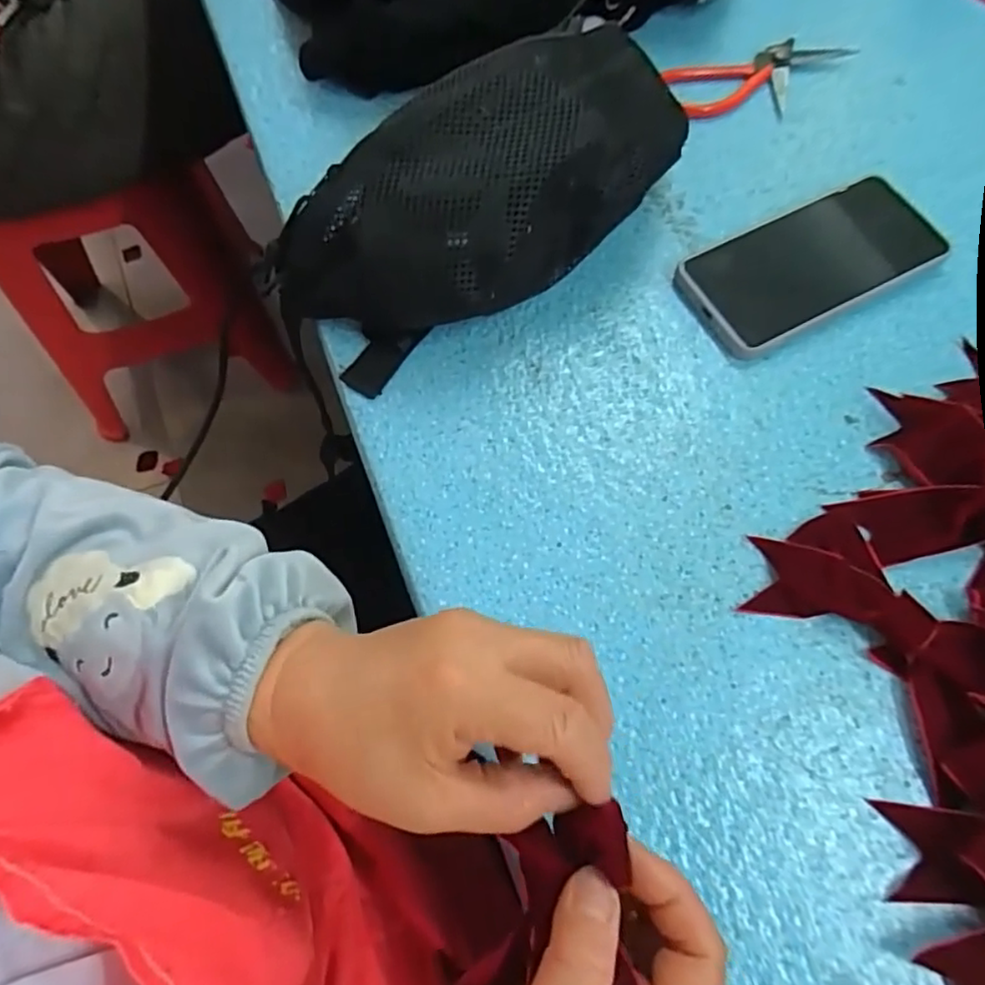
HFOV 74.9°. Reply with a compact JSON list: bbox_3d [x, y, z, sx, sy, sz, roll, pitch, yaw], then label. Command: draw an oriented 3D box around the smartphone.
[{"bbox_3d":[0.198,-0.146,0.405,0.155,0.018,0.079,-26,71,-10],"label":"smartphone"}]

